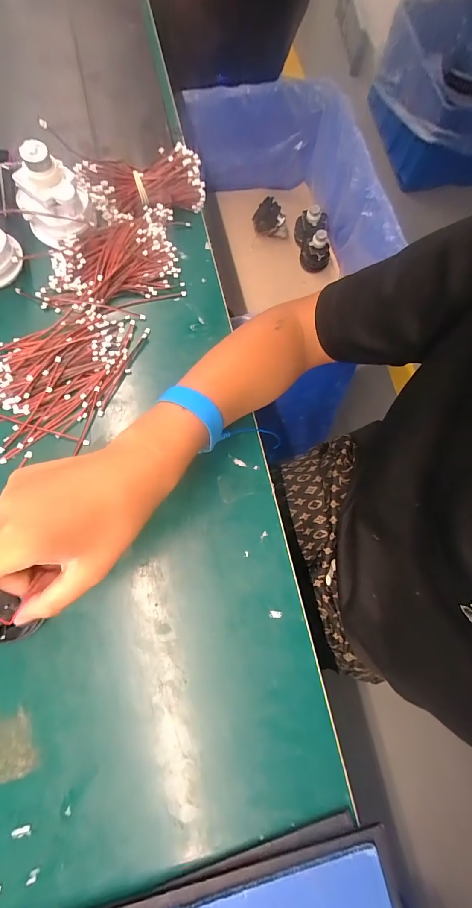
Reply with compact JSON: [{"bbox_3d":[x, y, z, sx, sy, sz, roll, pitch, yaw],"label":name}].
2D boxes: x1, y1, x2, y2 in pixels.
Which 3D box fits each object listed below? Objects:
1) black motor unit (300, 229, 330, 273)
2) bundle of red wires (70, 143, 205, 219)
[{"bbox_3d":[0.190,-0.476,0.794,0.069,0.083,0.055,17,78,0],"label":"black motor unit"},{"bbox_3d":[-0.103,-0.298,0.382,0.130,0.052,0.053,-15,76,-7],"label":"bundle of red wires"}]

